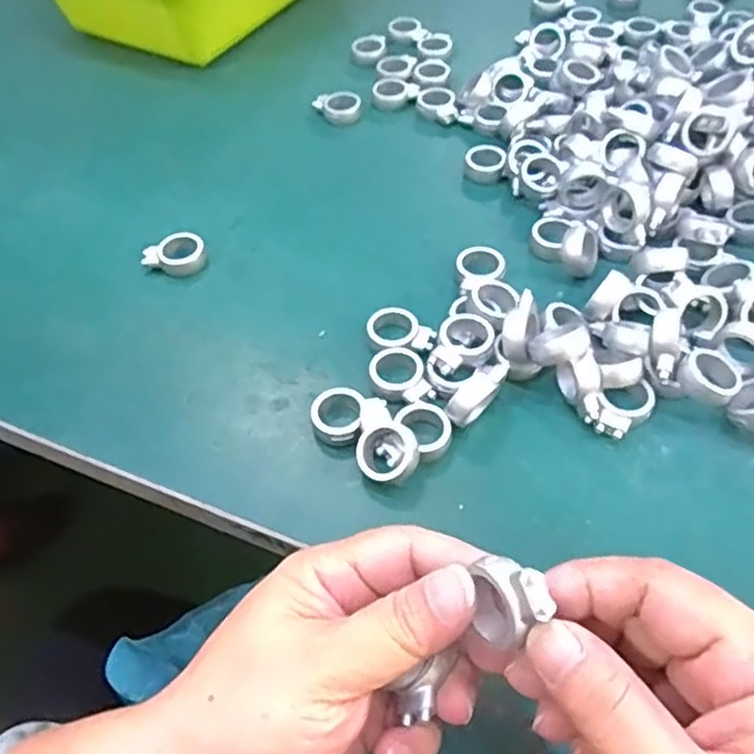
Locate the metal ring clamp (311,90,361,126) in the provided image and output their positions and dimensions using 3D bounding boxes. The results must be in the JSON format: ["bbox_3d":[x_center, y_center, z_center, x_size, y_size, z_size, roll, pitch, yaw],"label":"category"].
[{"bbox_3d":[-0.028,-0.185,0.483,0.033,0.012,0.026,-5,53,-1],"label":"metal ring clamp"}]

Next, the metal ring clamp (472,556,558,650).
[{"bbox_3d":[0.041,0.066,0.204,0.011,0.027,0.021,-7,18,-34],"label":"metal ring clamp"}]

